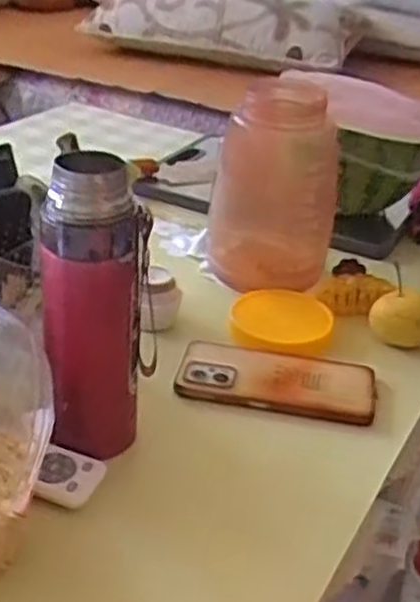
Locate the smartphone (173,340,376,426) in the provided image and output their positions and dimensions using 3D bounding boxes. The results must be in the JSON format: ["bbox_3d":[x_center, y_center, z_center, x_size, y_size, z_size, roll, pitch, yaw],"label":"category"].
[{"bbox_3d":[0.055,0.066,0.653,0.160,0.018,0.076,9,30,6],"label":"smartphone"}]

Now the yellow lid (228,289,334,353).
[{"bbox_3d":[0.066,0.016,0.722,0.091,0.012,0.093,4,30,-2],"label":"yellow lid"}]

